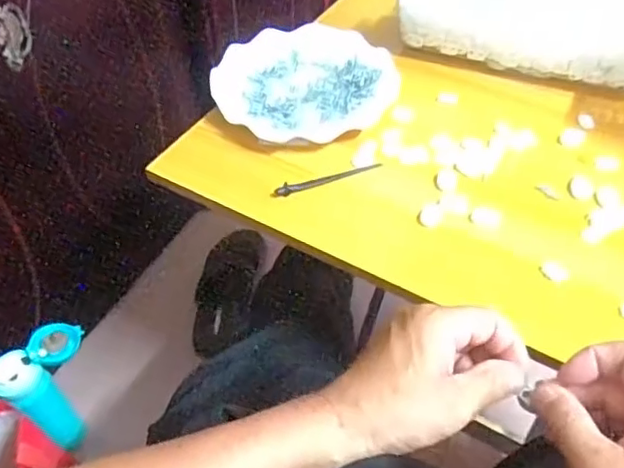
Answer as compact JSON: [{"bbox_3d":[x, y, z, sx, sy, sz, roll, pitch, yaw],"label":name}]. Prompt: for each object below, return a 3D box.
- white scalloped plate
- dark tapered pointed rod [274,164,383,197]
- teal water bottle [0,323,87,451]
[{"bbox_3d":[-0.008,-0.158,0.631,0.181,0.021,0.181,0,50,0],"label":"white scalloped plate"},{"bbox_3d":[0.015,-0.052,0.550,0.102,0.011,0.011,-18,52,-14],"label":"dark tapered pointed rod"},{"bbox_3d":[-0.359,0.219,0.835,0.077,0.196,0.125,13,51,12],"label":"teal water bottle"}]

